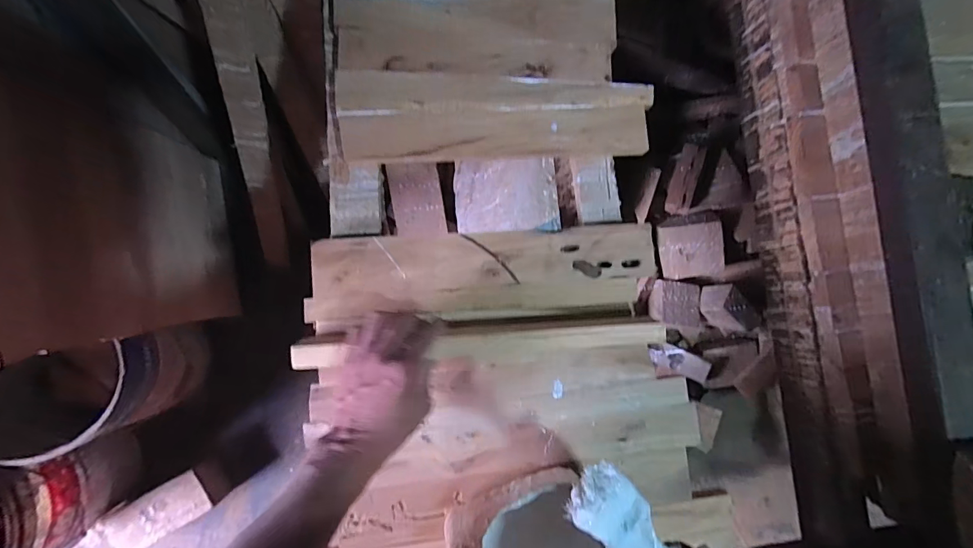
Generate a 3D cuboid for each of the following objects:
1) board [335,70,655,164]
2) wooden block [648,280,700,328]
[{"bbox_3d":[0.015,-0.193,0.539,0.377,0.018,0.102,-2,86,-7],"label":"board"},{"bbox_3d":[0.530,0.085,1.212,0.133,0.046,0.125,8,85,-6],"label":"wooden block"}]

